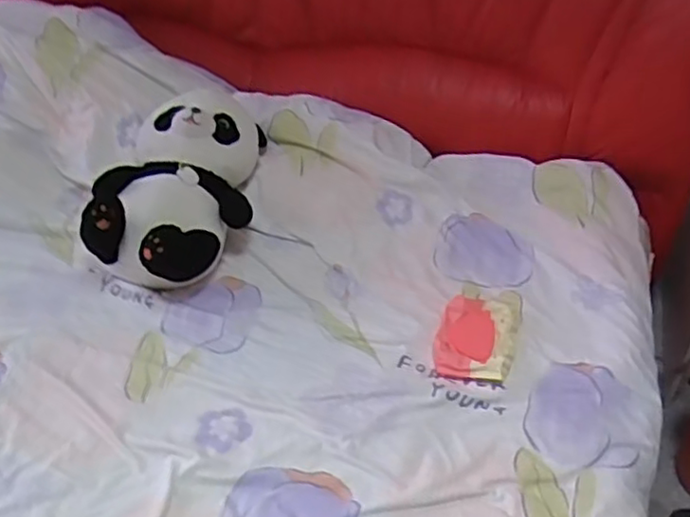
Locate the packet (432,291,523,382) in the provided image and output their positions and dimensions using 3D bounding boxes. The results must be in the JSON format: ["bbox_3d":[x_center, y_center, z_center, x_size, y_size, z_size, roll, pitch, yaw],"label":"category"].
[{"bbox_3d":[0.217,0.115,1.067,0.126,0.042,0.207,12,41,16],"label":"packet"}]

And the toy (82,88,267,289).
[{"bbox_3d":[-0.309,-0.144,1.225,0.244,0.169,0.460,4,41,8],"label":"toy"}]

